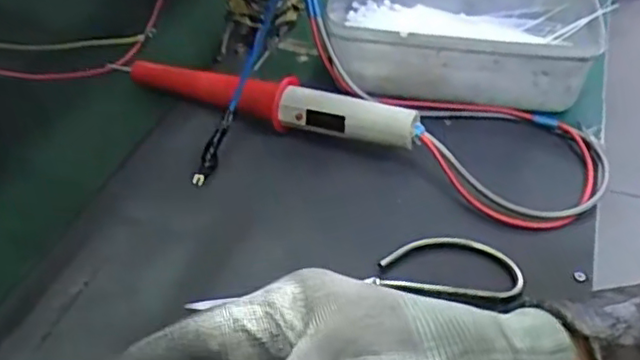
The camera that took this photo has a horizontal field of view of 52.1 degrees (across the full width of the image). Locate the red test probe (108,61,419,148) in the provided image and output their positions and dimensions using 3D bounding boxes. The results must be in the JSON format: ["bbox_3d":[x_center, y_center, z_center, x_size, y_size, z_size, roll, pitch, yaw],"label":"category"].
[{"bbox_3d":[-0.048,-0.063,0.515,0.255,0.041,0.029,16,45,17],"label":"red test probe"}]

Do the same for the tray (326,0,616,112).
[{"bbox_3d":[0.118,-0.134,0.574,0.229,0.063,0.155,8,43,9],"label":"tray"}]

